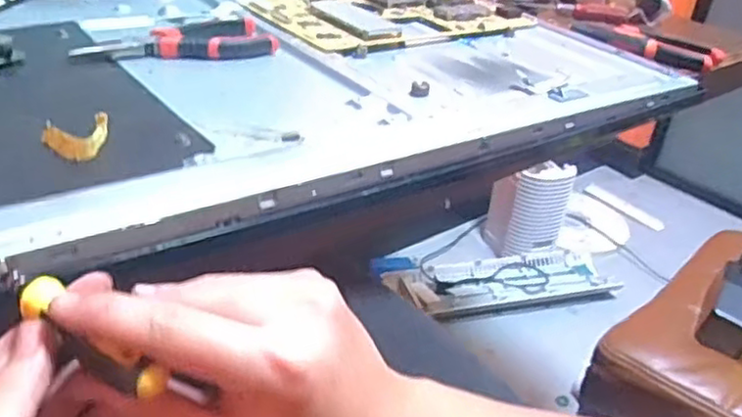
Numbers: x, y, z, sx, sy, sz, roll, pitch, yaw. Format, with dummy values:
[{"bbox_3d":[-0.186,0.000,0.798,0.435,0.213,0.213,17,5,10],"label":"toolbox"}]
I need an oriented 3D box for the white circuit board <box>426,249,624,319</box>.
[{"bbox_3d":[0.333,0.150,1.544,0.436,0.030,0.164,-4,33,-18],"label":"white circuit board"}]

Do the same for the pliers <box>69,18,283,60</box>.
[{"bbox_3d":[-0.156,-0.136,0.558,0.157,0.018,0.062,-13,37,-31],"label":"pliers"}]

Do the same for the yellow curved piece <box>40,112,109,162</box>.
[{"bbox_3d":[-0.170,-0.041,0.404,0.036,0.015,0.029,-12,36,-29],"label":"yellow curved piece"}]

